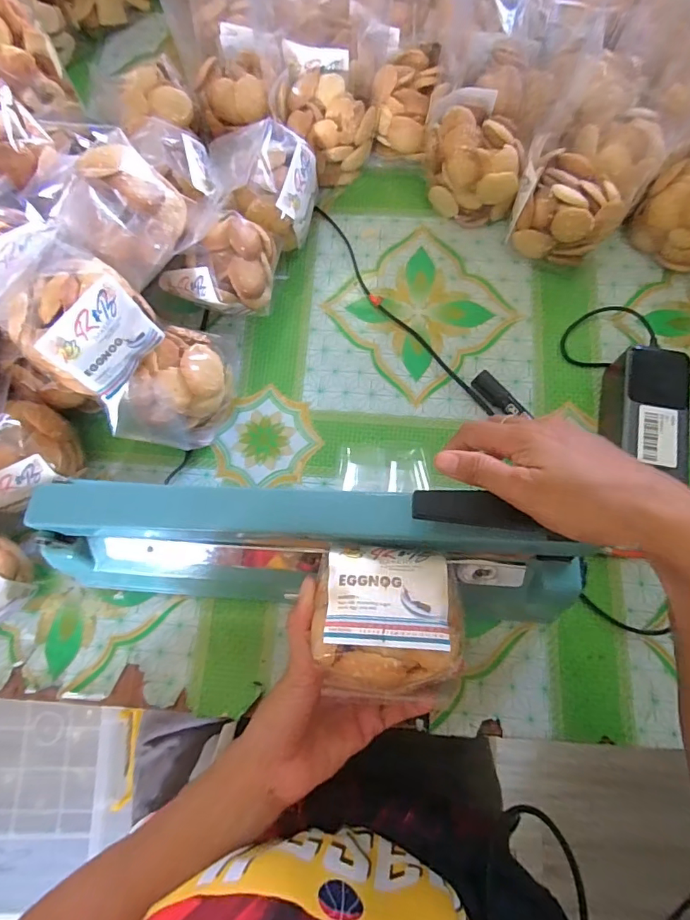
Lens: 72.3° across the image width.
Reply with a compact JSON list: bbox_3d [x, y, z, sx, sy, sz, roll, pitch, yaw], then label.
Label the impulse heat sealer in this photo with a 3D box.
[{"bbox_3d":[-0.025,0.076,0.367,0.379,0.112,0.070,6,76,1],"label":"impulse heat sealer"}]

